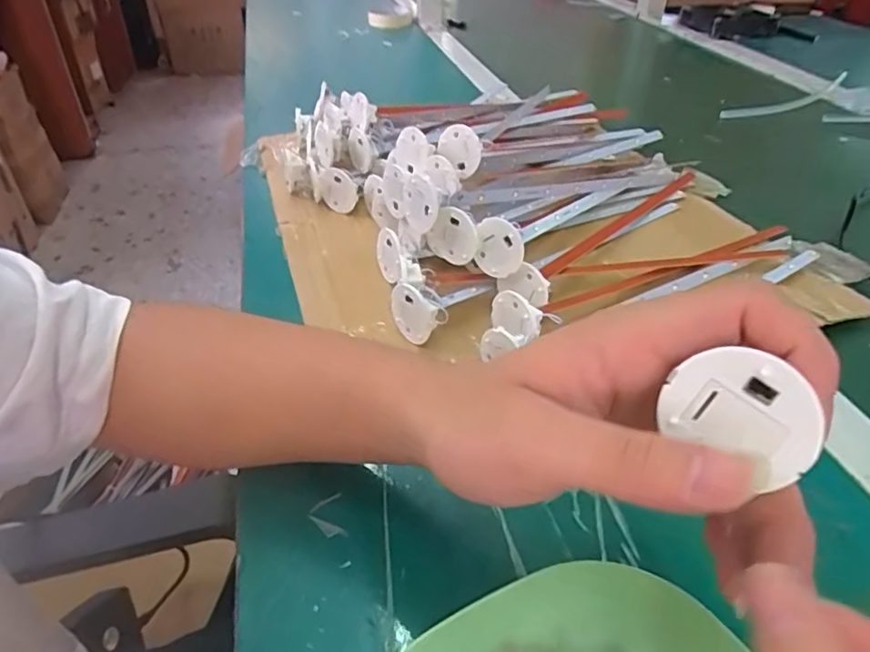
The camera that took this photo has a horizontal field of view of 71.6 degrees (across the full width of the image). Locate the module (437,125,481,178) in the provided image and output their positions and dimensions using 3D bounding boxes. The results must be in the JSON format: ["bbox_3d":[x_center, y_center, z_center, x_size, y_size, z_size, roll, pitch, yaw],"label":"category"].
[{"bbox_3d":[0.018,-0.134,0.459,0.013,0.037,0.040,-22,43,-27],"label":"module"}]

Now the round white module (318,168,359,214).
[{"bbox_3d":[-0.084,-0.119,0.522,0.038,0.037,0.014,29,45,31],"label":"round white module"}]

